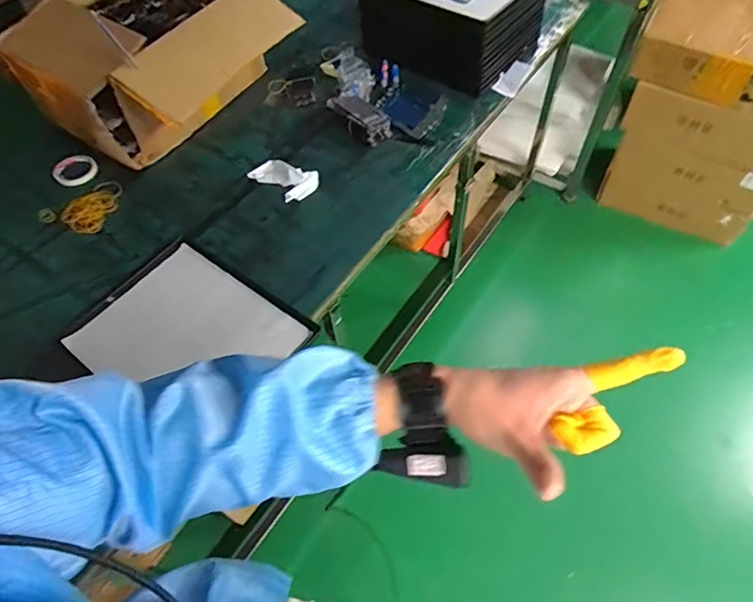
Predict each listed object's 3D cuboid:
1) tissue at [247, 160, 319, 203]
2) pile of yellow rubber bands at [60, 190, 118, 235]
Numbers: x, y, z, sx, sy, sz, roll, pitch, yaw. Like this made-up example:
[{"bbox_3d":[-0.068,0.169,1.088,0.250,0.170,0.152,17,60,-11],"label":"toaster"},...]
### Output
[{"bbox_3d":[-0.200,-0.263,1.093,0.138,0.019,0.083,25,62,19],"label":"tissue"},{"bbox_3d":[-0.603,-0.191,1.076,0.108,0.021,0.092,-40,63,-20],"label":"pile of yellow rubber bands"}]

